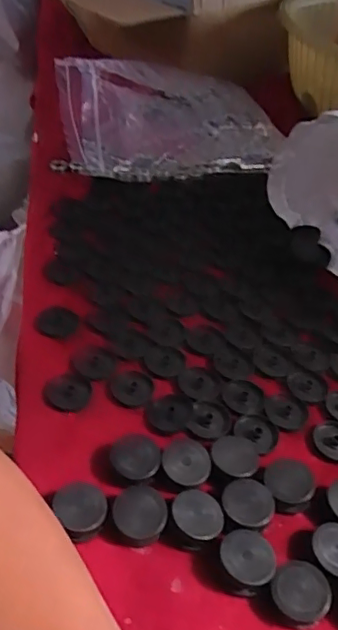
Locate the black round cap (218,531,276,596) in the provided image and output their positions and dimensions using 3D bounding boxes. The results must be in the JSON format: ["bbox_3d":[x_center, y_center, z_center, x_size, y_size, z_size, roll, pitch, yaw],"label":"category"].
[{"bbox_3d":[0.046,0.149,0.334,0.032,0.022,0.030,4,43,-4],"label":"black round cap"}]

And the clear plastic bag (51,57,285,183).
[{"bbox_3d":[-0.005,-0.267,0.724,0.276,0.089,0.232,-1,43,-9],"label":"clear plastic bag"}]

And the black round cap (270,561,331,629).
[{"bbox_3d":[0.076,0.163,0.325,0.033,0.019,0.030,4,43,-4],"label":"black round cap"}]

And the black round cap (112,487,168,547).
[{"bbox_3d":[-0.019,0.127,0.349,0.032,0.020,0.034,4,43,-4],"label":"black round cap"}]

